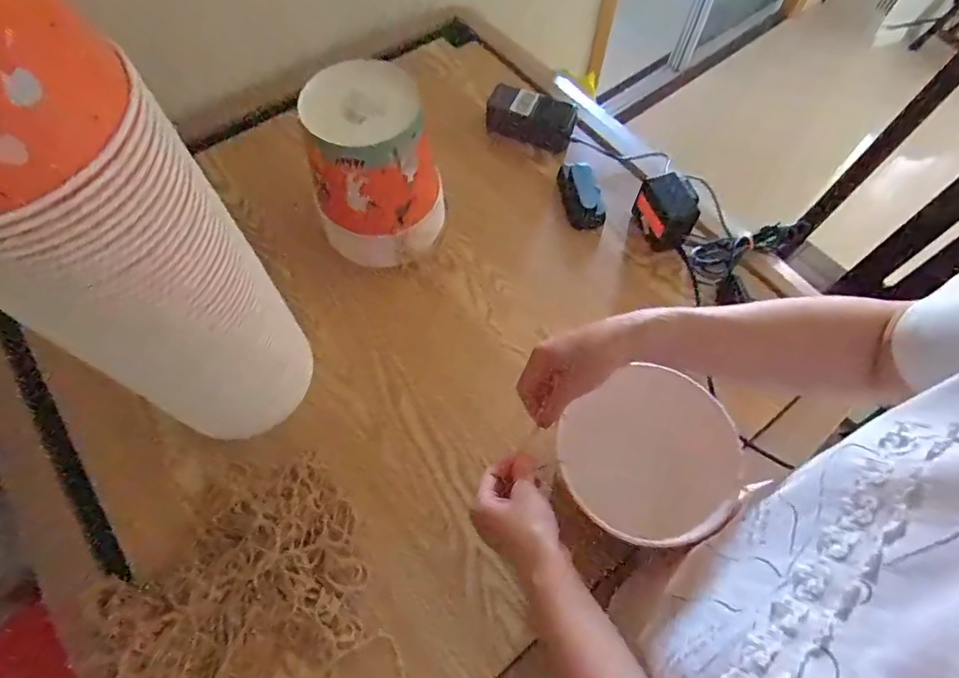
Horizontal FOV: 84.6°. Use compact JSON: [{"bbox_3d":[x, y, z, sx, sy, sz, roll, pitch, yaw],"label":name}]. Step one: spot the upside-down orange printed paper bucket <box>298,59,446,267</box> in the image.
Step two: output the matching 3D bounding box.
[{"bbox_3d":[-0.117,-0.205,0.641,0.132,0.215,0.144,0,65,0],"label":"upside-down orange printed paper bucket"}]

